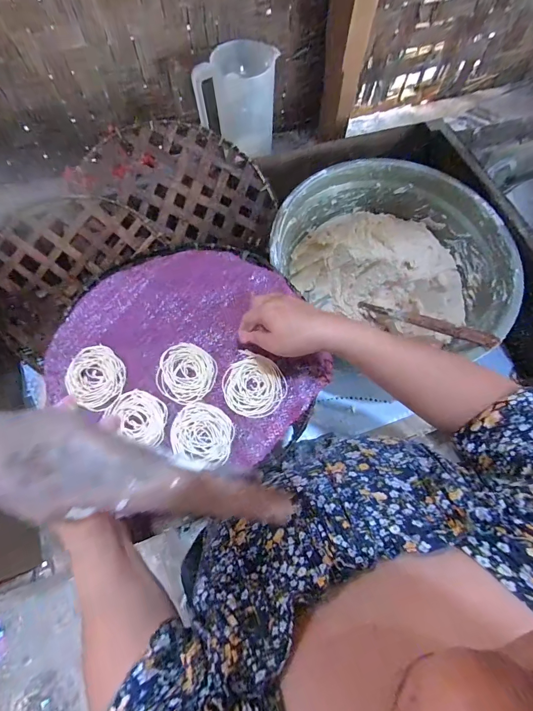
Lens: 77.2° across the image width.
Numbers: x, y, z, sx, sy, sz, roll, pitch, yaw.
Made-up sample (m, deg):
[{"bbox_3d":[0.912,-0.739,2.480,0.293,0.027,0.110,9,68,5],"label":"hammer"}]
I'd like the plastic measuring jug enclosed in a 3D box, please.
[{"bbox_3d":[-0.056,-0.477,0.632,0.142,0.155,0.095,-3,70,-2],"label":"plastic measuring jug"}]

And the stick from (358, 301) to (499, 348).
[{"bbox_3d":[0.268,-0.065,0.592,0.025,0.020,0.266,-34,32,-15],"label":"stick"}]

